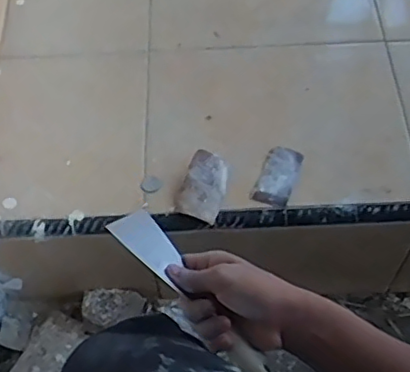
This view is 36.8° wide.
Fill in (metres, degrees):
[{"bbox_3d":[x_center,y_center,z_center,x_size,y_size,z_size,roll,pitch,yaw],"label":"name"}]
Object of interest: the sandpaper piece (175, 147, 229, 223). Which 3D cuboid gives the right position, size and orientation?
[{"bbox_3d":[0.000,-0.002,0.884,0.065,0.023,0.097,18,60,13],"label":"sandpaper piece"}]

